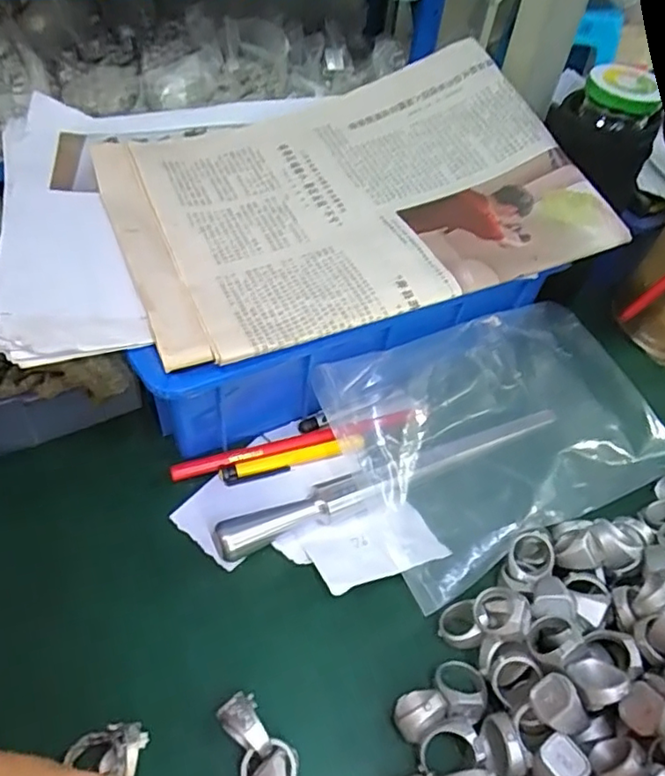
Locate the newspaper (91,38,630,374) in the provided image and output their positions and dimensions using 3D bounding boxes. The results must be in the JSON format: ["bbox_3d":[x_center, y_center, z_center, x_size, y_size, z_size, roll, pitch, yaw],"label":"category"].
[{"bbox_3d":[0.009,-0.126,0.353,0.274,0.037,0.199,-18,54,-16],"label":"newspaper"}]

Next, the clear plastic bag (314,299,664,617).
[{"bbox_3d":[0.105,0.018,0.356,0.199,0.042,0.149,-19,54,-16],"label":"clear plastic bag"}]

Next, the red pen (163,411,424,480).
[{"bbox_3d":[-0.022,0.032,0.361,0.150,0.007,0.012,-16,53,-14],"label":"red pen"}]

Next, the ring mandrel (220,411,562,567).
[{"bbox_3d":[0.040,0.048,0.344,0.222,0.019,0.018,-20,54,-17],"label":"ring mandrel"}]

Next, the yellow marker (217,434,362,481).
[{"bbox_3d":[-0.023,0.042,0.357,0.087,0.009,0.010,-13,52,-12],"label":"yellow marker"}]

